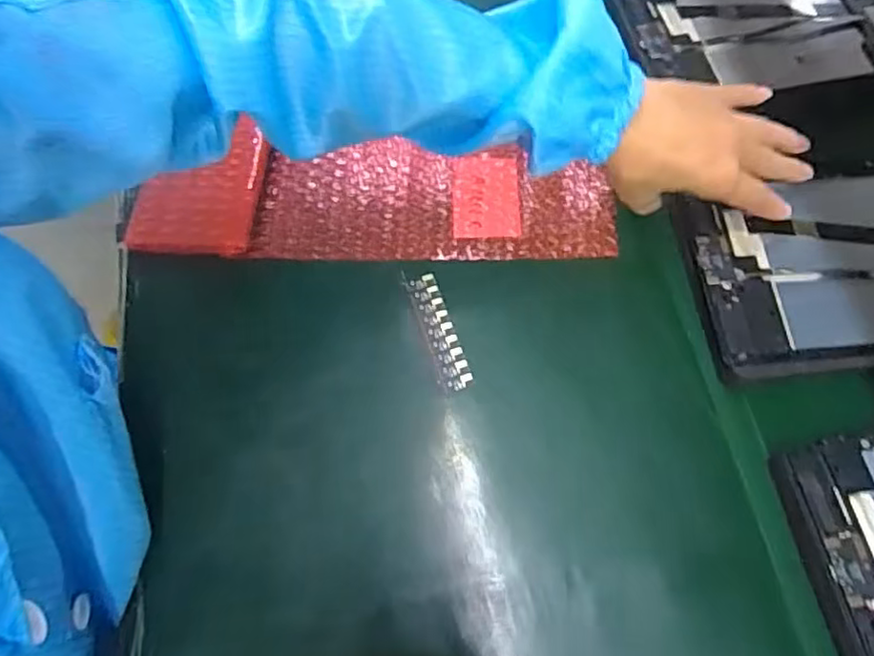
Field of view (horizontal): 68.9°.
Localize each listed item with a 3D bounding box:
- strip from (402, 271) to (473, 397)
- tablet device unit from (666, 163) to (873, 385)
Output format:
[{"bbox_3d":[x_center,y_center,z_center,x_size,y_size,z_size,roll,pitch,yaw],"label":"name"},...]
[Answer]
[{"bbox_3d":[0.001,0.002,0.450,0.024,0.004,0.091,-17,69,-7],"label":"strip"},{"bbox_3d":[0.294,-0.048,0.438,0.238,0.010,0.144,-8,69,-2],"label":"tablet device unit"}]

